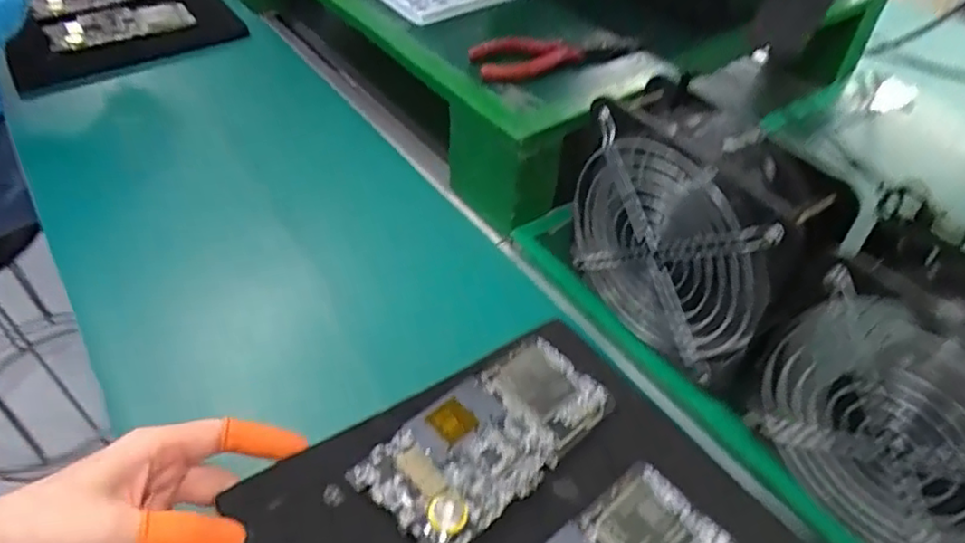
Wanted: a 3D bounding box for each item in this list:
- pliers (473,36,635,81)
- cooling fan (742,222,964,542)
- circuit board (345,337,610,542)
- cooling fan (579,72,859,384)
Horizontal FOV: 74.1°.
[{"bbox_3d":[0.060,-0.178,0.523,0.137,0.019,0.040,-10,48,-13],"label":"pliers"},{"bbox_3d":[0.211,0.073,0.308,0.061,0.150,0.151,-25,52,-25],"label":"cooling fan"},{"bbox_3d":[0.005,0.092,0.369,0.150,0.008,0.073,-31,55,-29],"label":"circuit board"},{"bbox_3d":[0.127,-0.017,0.398,0.071,0.154,0.155,-33,56,-30],"label":"cooling fan"}]

